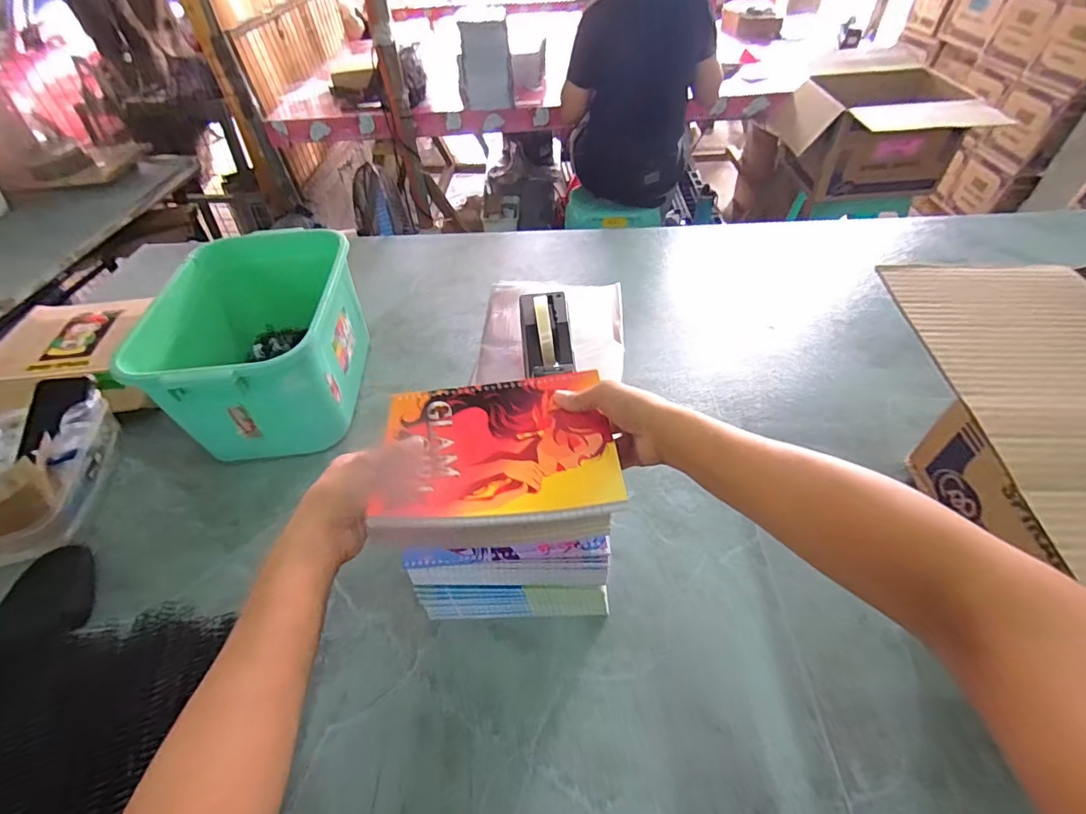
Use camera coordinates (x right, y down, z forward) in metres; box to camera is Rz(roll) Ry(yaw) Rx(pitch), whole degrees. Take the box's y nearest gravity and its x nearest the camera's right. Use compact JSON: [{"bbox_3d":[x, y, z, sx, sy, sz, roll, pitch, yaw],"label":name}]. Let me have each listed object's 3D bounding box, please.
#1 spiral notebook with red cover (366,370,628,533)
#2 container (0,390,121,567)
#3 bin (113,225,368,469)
[{"bbox_3d":[-0.038,0.031,0.421,0.191,0.017,0.153,-5,48,-2],"label":"spiral notebook with red cover"},{"bbox_3d":[-0.691,0.090,0.659,0.163,0.103,0.235,-16,49,-11],"label":"container"},{"bbox_3d":[-0.415,-0.114,0.769,0.250,0.200,0.382,-7,48,-3],"label":"bin"}]

